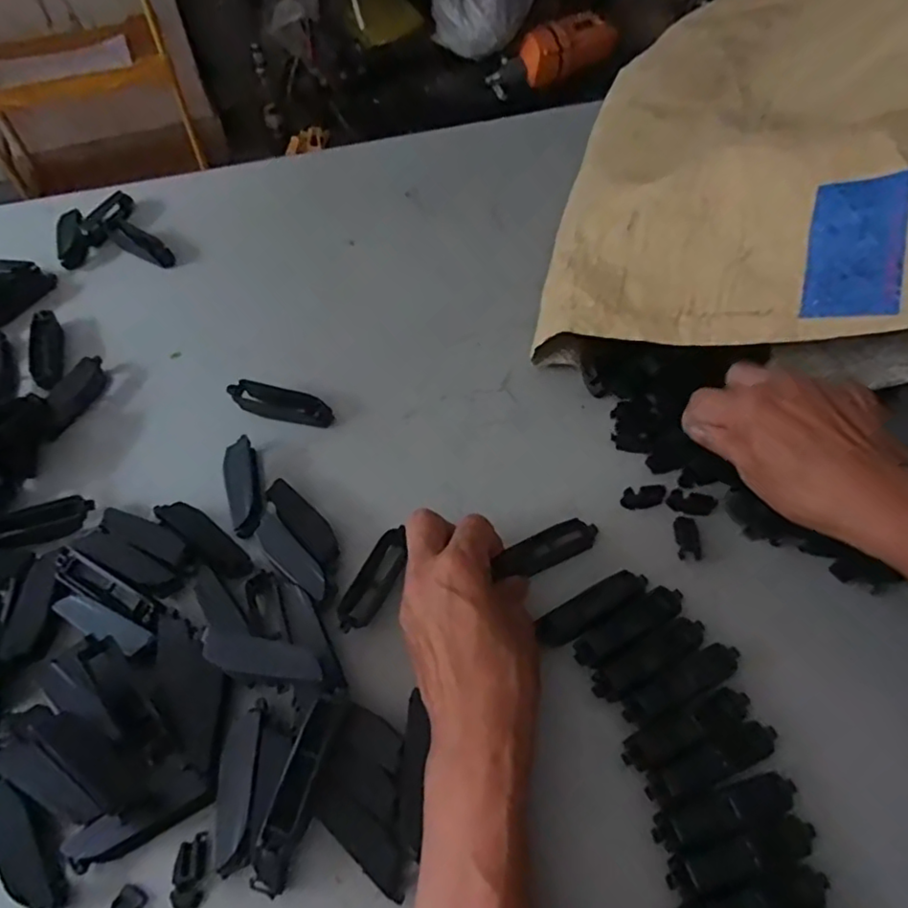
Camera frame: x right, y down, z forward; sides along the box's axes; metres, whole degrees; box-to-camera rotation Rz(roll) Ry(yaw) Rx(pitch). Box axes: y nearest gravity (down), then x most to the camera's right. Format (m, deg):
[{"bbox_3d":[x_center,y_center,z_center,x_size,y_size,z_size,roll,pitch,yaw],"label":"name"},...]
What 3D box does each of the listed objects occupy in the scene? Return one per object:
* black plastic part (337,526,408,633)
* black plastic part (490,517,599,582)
[{"bbox_3d":[-0.046,0.074,0.373,0.020,0.014,0.070,18,49,14],"label":"black plastic part"},{"bbox_3d":[0.058,0.059,0.383,0.068,0.004,0.022,-21,72,-15],"label":"black plastic part"}]

